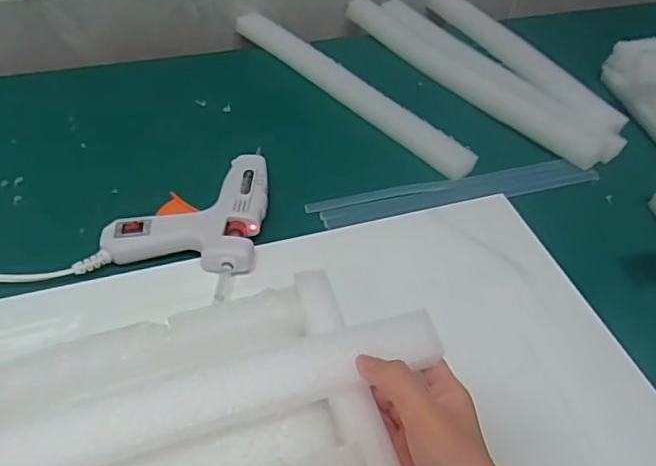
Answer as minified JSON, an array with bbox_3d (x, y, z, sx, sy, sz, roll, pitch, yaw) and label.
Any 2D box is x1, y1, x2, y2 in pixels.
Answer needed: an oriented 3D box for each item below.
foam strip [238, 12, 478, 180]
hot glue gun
[{"bbox_3d":[0.017,-0.151,0.578,0.032,0.018,0.311,-33,60,-31],"label":"foam strip"},{"bbox_3d":[-0.105,-0.014,0.439,0.111,0.028,0.135,12,48,3],"label":"hot glue gun"}]

